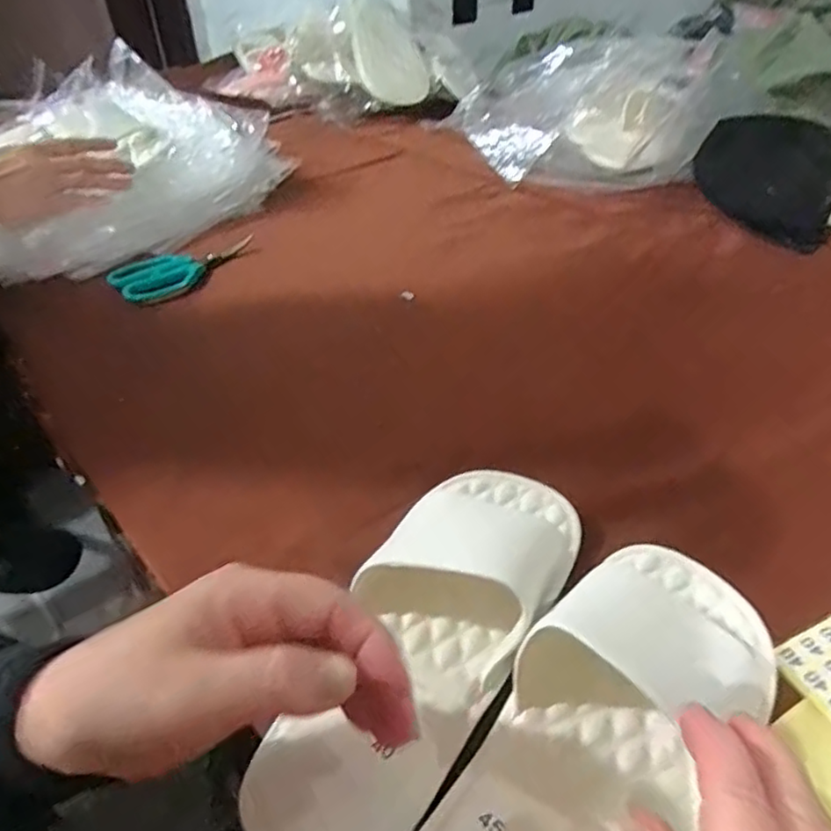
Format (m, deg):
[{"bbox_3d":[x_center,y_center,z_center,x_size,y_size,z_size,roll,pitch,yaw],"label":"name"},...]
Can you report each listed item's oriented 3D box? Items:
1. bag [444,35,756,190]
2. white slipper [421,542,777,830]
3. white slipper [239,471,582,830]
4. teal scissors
[{"bbox_3d":[0.219,-0.421,0.889,0.328,0.117,0.316,-1,40,1],"label":"bag"},{"bbox_3d":[0.081,0.131,0.270,0.086,0.051,0.233,28,49,30],"label":"white slipper"},{"bbox_3d":[0.007,0.098,0.319,0.089,0.055,0.230,20,47,24],"label":"white slipper"},{"bbox_3d":[-0.236,-0.155,0.669,0.151,0.019,0.069,-24,45,-24],"label":"teal scissors"}]

